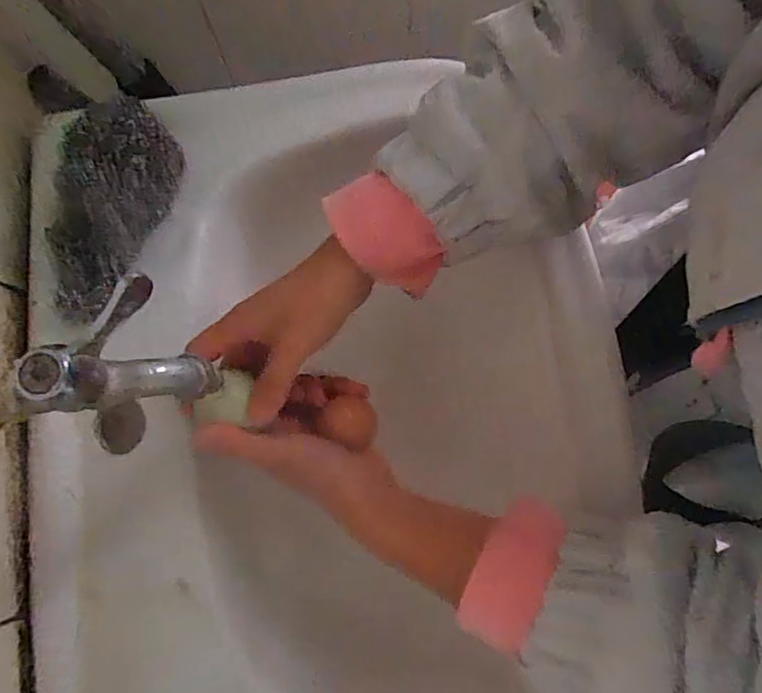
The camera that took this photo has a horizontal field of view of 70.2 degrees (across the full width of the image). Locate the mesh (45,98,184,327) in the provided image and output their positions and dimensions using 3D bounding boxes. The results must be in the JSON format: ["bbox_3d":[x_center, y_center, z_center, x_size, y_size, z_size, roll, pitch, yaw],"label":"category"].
[{"bbox_3d":[-0.174,-0.088,0.339,0.057,0.041,0.143,22,81,4],"label":"mesh"}]

